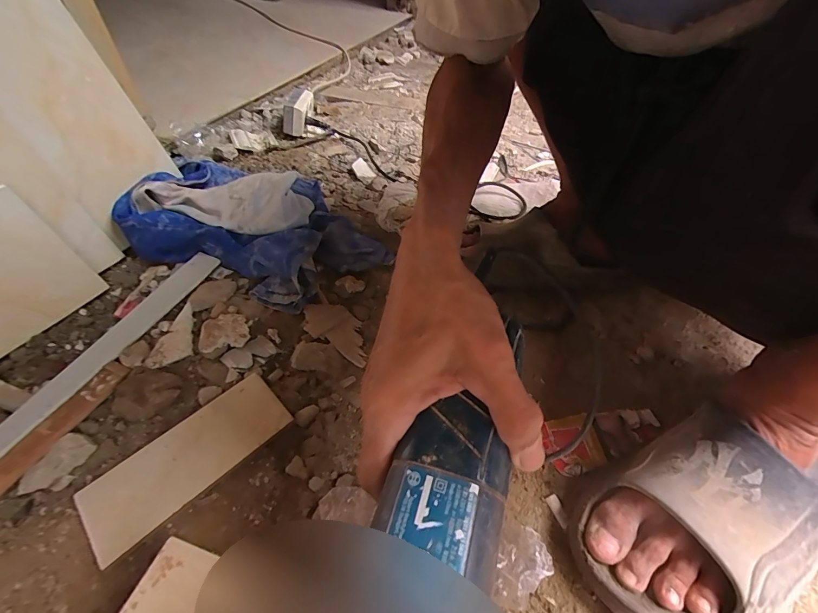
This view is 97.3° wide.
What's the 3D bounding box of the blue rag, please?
[{"bbox_3d":[-0.217,-0.131,0.533,0.370,0.085,0.233,17,48,14],"label":"blue rag"}]

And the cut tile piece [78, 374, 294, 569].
[{"bbox_3d":[-0.204,0.138,0.337,0.074,0.009,0.170,38,60,26],"label":"cut tile piece"}]

